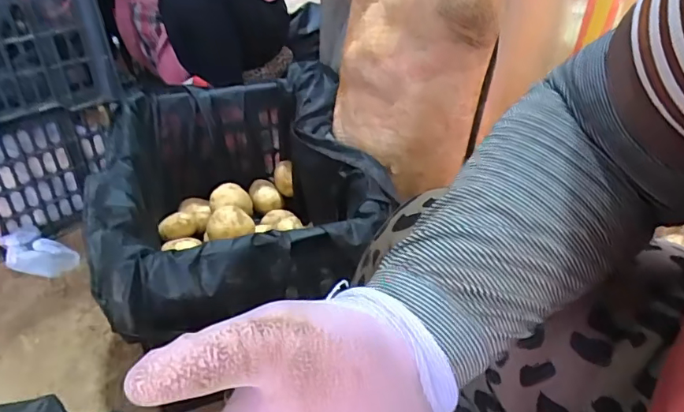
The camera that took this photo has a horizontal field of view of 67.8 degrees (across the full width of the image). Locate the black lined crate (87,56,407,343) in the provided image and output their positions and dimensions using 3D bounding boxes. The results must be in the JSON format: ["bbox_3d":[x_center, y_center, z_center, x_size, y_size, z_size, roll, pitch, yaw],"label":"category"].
[{"bbox_3d":[-0.165,-0.004,0.814,0.382,0.236,0.520,-8,35,-12],"label":"black lined crate"}]

